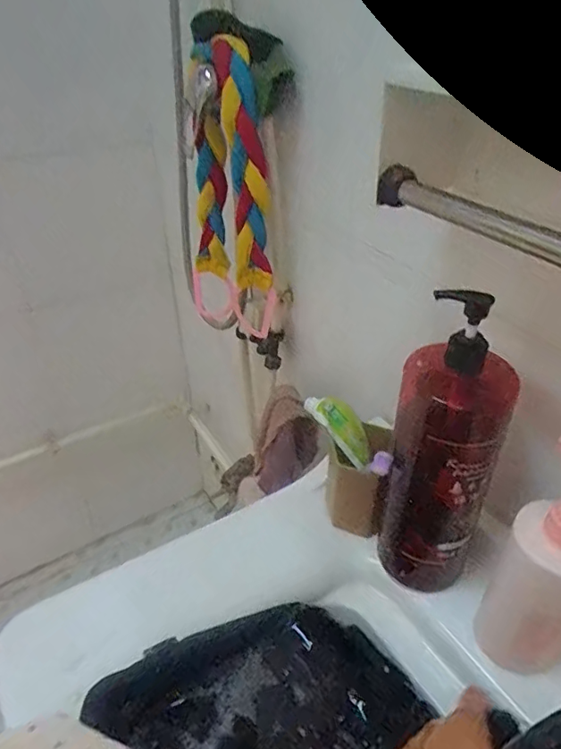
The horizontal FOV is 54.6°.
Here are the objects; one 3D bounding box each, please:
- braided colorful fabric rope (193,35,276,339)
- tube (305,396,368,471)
[{"bbox_3d":[-0.075,-0.231,0.748,0.075,0.395,0.146,-17,39,-21],"label":"braided colorful fabric rope"},{"bbox_3d":[0.063,0.058,0.575,0.044,0.023,0.088,-32,80,-36],"label":"tube"}]

